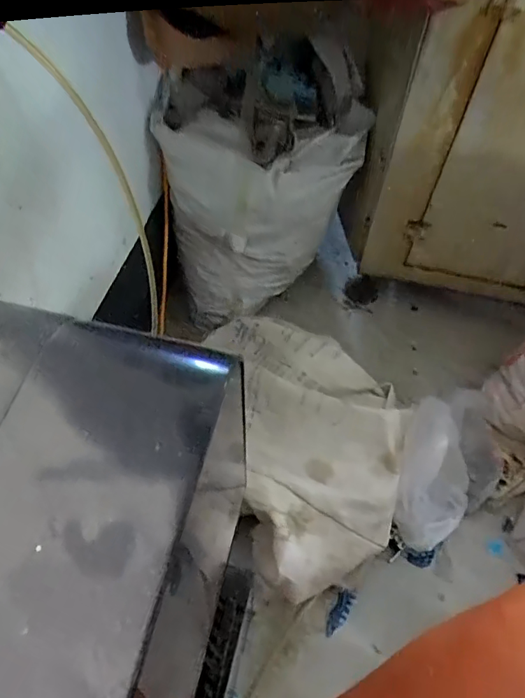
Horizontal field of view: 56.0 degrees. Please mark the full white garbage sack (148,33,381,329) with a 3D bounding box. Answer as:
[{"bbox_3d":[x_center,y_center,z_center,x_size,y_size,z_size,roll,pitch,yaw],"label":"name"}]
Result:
[{"bbox_3d":[0.000,-0.347,1.084,0.405,0.564,0.254,-14,60,-10],"label":"full white garbage sack"}]

